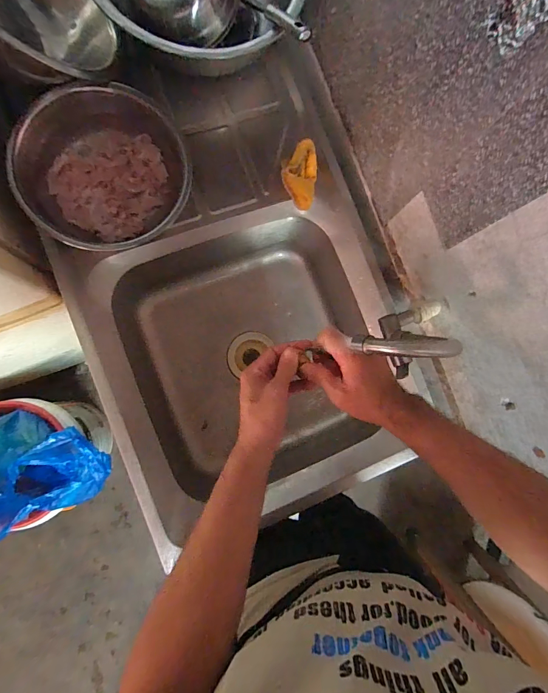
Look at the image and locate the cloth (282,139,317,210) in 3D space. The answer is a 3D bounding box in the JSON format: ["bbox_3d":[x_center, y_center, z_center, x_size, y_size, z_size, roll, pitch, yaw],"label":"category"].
[{"bbox_3d":[0.045,-0.289,0.583,0.058,0.039,0.098,2,85,-9],"label":"cloth"}]

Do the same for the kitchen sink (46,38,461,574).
[{"bbox_3d":[-0.059,-0.100,0.659,0.533,0.210,0.724,-20,88,-10],"label":"kitchen sink"}]

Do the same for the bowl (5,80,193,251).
[{"bbox_3d":[-0.251,-0.265,0.526,0.228,0.076,0.212,1,85,-9],"label":"bowl"}]

